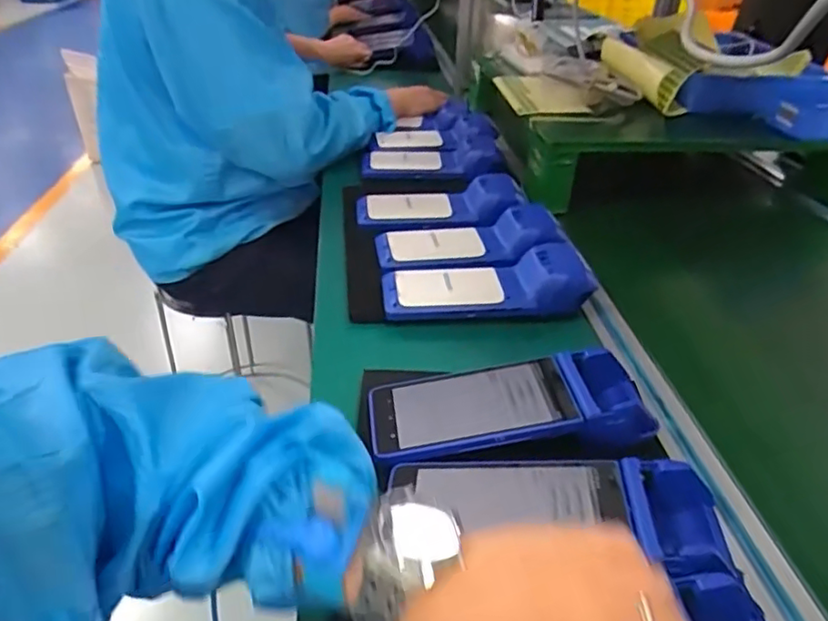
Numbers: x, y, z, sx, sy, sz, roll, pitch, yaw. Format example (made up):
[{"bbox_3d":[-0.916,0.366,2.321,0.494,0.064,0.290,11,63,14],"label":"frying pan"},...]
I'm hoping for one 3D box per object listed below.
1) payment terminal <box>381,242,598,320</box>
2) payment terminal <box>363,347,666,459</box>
[{"bbox_3d":[0.076,-0.033,0.662,0.221,0.055,0.086,-2,35,-5],"label":"payment terminal"},{"bbox_3d":[0.082,0.083,0.498,0.232,0.050,0.108,-4,36,-7],"label":"payment terminal"}]

